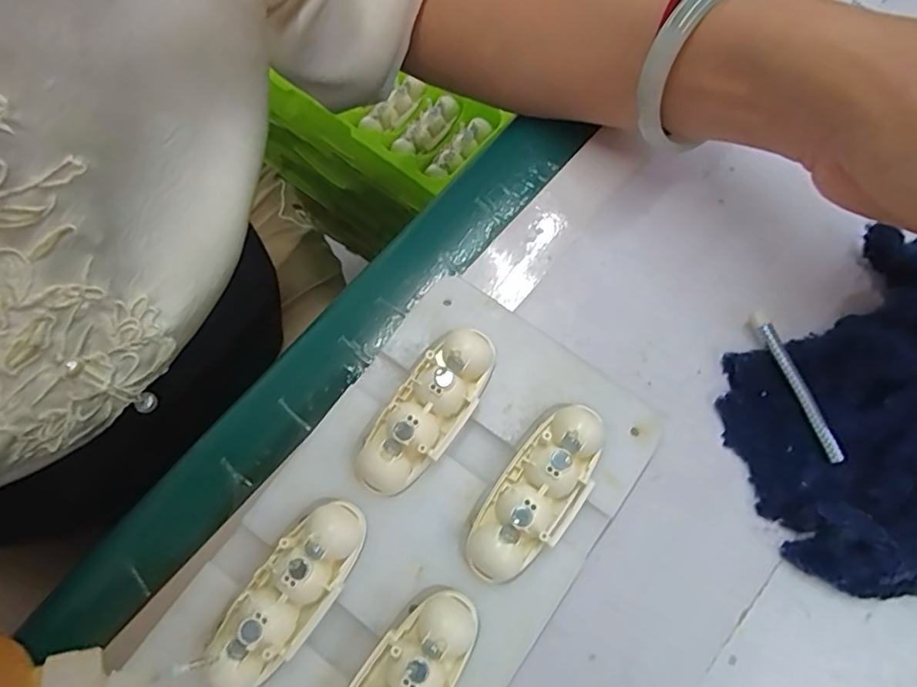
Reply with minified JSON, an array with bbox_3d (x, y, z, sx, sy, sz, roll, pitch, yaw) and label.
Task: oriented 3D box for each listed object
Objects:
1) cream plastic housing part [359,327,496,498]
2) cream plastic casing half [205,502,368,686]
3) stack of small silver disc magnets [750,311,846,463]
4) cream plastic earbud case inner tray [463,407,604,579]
[{"bbox_3d":[-0.011,0.023,0.198,0.024,0.017,0.060,35,76,11],"label":"cream plastic housing part"},{"bbox_3d":[-0.052,0.077,0.182,0.024,0.015,0.059,36,76,11],"label":"cream plastic casing half"},{"bbox_3d":[0.126,0.016,0.218,0.006,0.005,0.059,-20,73,-6],"label":"stack of small silver disc magnets"},{"bbox_3d":[0.026,0.049,0.190,0.025,0.016,0.061,33,76,10],"label":"cream plastic earbud case inner tray"}]

